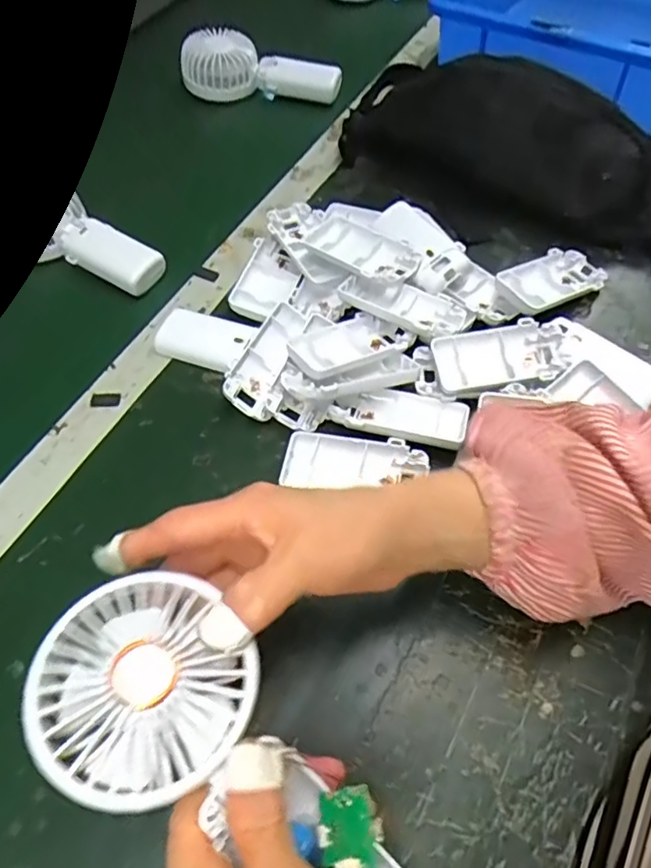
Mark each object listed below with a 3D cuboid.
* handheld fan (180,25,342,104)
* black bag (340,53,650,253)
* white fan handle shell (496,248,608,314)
[{"bbox_3d":[-0.073,-0.430,0.681,0.181,0.053,0.065,6,59,7],"label":"handheld fan"},{"bbox_3d":[0.201,-0.252,0.503,0.408,0.086,0.168,26,63,17],"label":"black bag"},{"bbox_3d":[0.180,-0.121,0.460,0.093,0.016,0.046,-24,60,-27],"label":"white fan handle shell"}]

